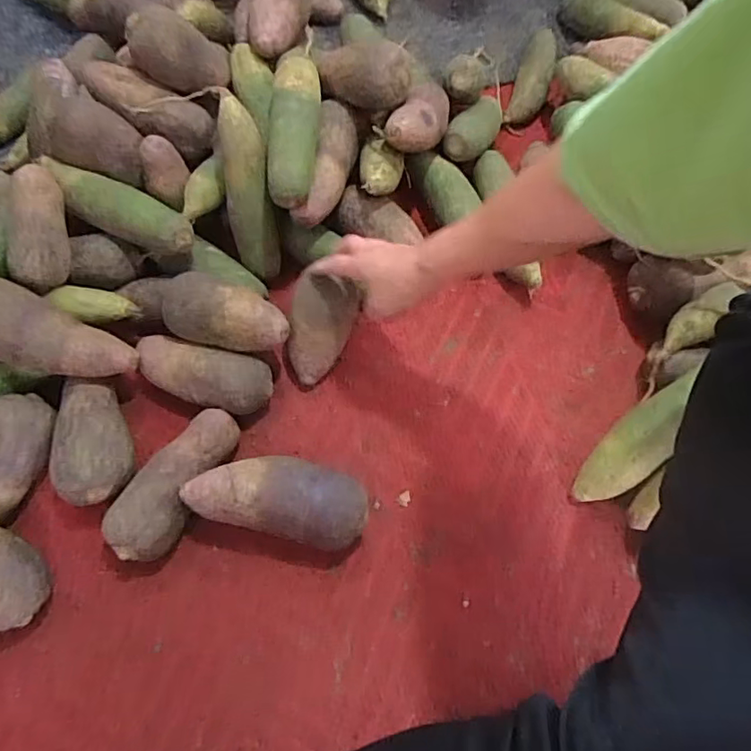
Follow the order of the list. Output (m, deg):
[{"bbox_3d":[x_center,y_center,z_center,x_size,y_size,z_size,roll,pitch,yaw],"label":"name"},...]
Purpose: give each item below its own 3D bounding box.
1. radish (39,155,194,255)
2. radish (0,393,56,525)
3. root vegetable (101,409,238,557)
[{"bbox_3d":[-0.293,-0.188,0.629,0.208,0.057,0.059,31,69,10],"label":"radish"},{"bbox_3d":[-0.366,0.075,0.544,0.060,0.052,0.123,16,67,5],"label":"radish"},{"bbox_3d":[-0.198,0.110,0.558,0.065,0.067,0.165,29,68,10],"label":"root vegetable"}]

